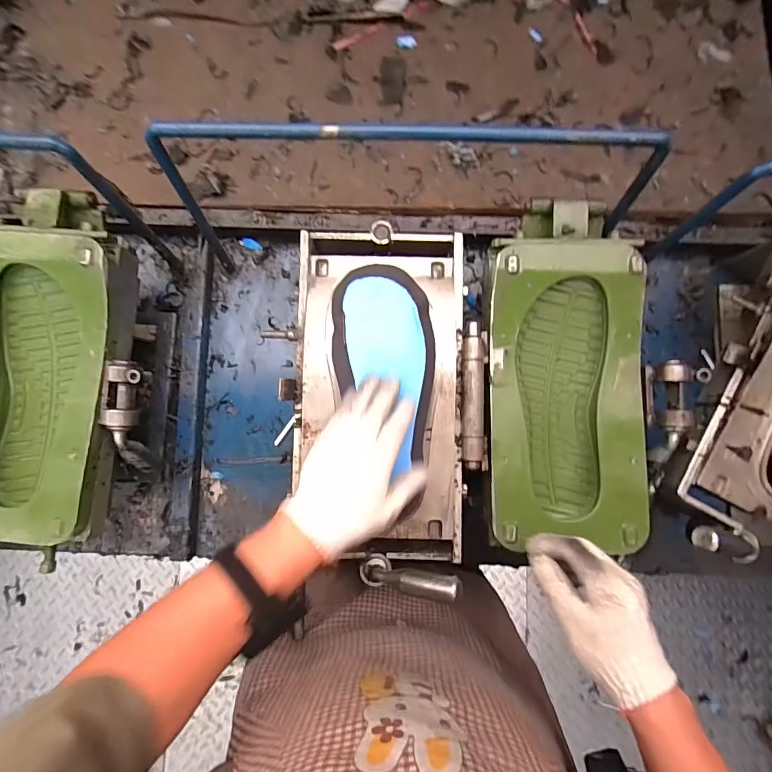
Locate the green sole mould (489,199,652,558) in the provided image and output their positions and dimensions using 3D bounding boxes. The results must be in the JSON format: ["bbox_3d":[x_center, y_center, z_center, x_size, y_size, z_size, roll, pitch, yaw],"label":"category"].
[{"bbox_3d":[0.206,-0.012,0.485,0.176,0.068,0.387,0,83,1],"label":"green sole mould"}]

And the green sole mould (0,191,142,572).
[{"bbox_3d":[-0.400,-0.021,0.486,0.184,0.070,0.393,5,83,1],"label":"green sole mould"}]

